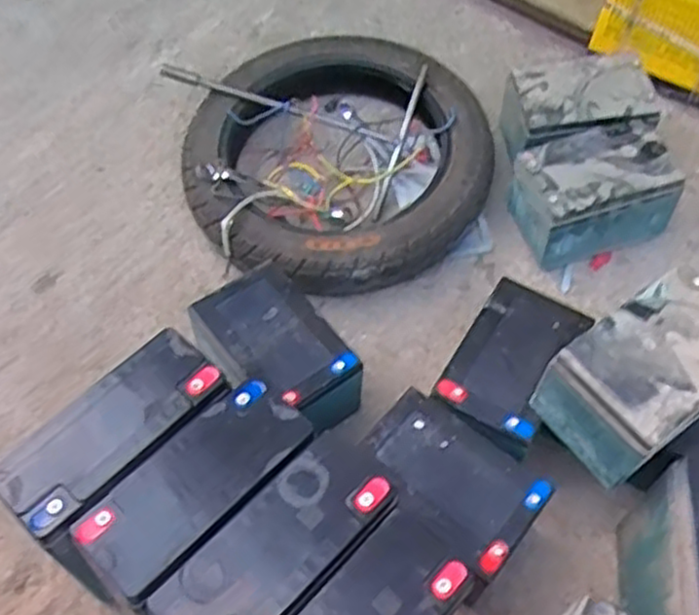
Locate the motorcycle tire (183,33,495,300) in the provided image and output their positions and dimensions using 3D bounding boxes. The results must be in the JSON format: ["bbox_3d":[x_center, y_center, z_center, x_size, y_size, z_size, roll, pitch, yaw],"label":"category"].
[{"bbox_3d":[-0.013,-0.175,0.882,0.346,0.084,0.348,2,54,-3],"label":"motorcycle tire"}]

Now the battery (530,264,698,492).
[{"bbox_3d":[0.243,0.056,0.611,0.154,0.097,0.099,-30,61,-23],"label":"battery"}]

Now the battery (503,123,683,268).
[{"bbox_3d":[0.263,-0.128,0.813,0.156,0.095,0.104,-10,55,-11],"label":"battery"}]

